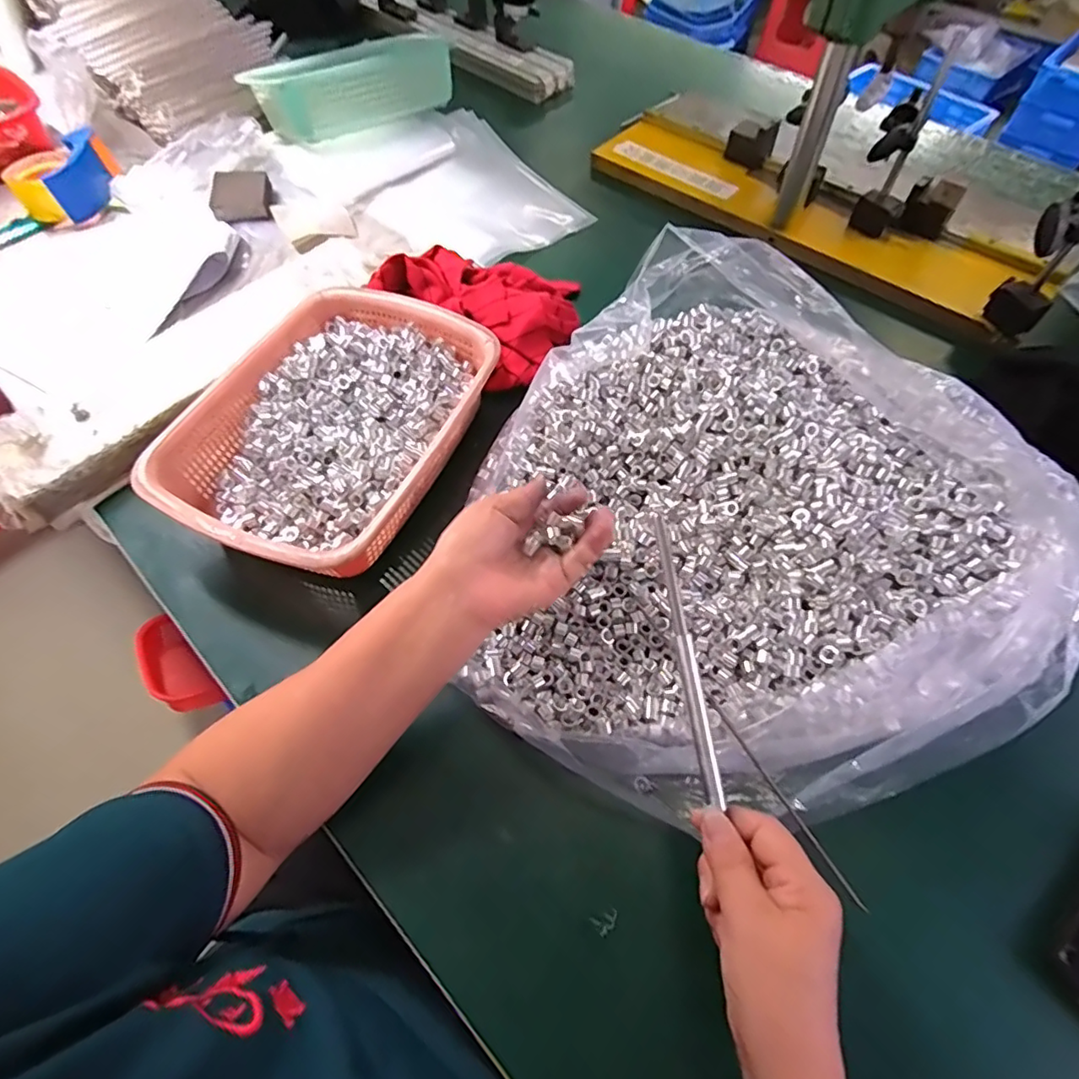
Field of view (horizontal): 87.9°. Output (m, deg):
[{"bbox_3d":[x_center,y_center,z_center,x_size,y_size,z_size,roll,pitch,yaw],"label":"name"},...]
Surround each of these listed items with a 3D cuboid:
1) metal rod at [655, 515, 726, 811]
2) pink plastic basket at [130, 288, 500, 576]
[{"bbox_3d":[0.093,0.074,0.349,0.008,0.008,0.175,-9,80,-5],"label":"metal rod"},{"bbox_3d":[-0.182,-0.107,0.511,0.212,0.066,0.292,20,63,12],"label":"pink plastic basket"}]

